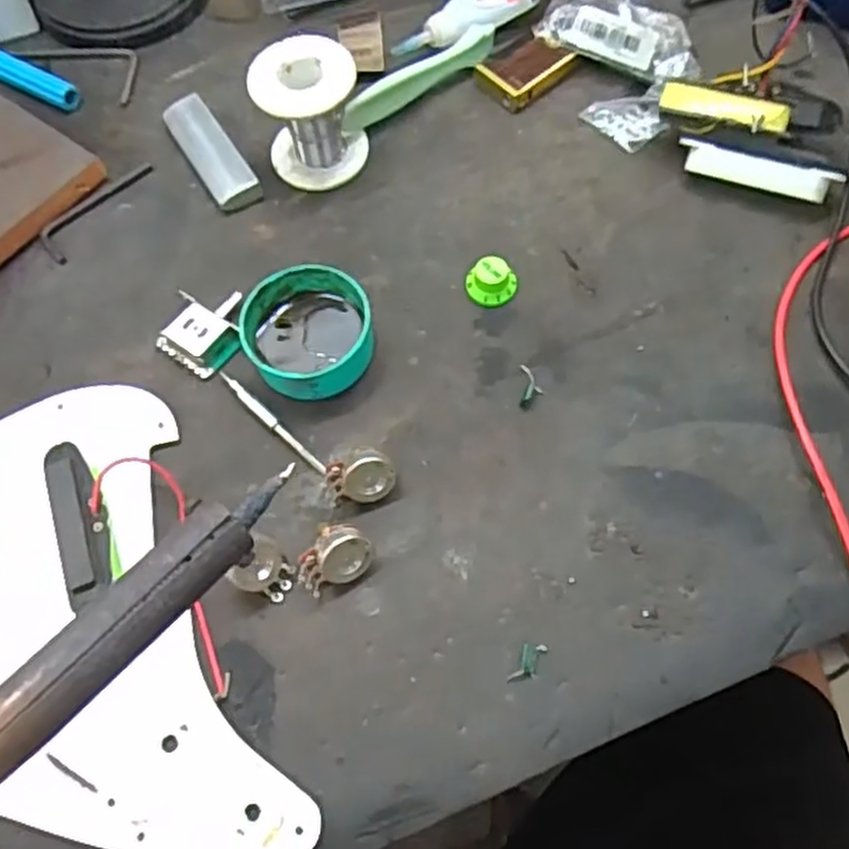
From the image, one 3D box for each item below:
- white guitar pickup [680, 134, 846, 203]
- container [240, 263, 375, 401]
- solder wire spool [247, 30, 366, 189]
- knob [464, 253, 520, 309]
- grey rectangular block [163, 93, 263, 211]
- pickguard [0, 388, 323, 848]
[{"bbox_3d":[0.169,-0.129,0.393,0.077,0.024,0.011,20,69,11],"label":"white guitar pickup"},{"bbox_3d":[-0.056,-0.045,0.371,0.058,0.027,0.063,-1,66,3],"label":"container"},{"bbox_3d":[-0.060,-0.165,0.406,0.051,0.058,0.049,-1,66,3],"label":"solder wire spool"},{"bbox_3d":[0.034,-0.072,0.384,0.026,0.014,0.022,7,67,6],"label":"knob"},{"bbox_3d":[-0.120,-0.152,0.430,0.025,0.012,0.081,-31,68,-10],"label":"grey rectangular block"},{"bbox_3d":[-0.179,0.082,0.321,0.235,0.024,0.202,-9,66,-1],"label":"pickguard"}]

